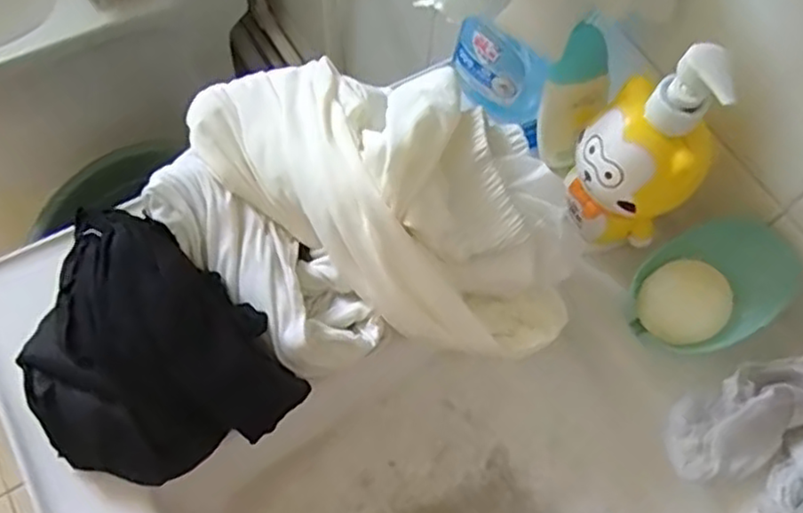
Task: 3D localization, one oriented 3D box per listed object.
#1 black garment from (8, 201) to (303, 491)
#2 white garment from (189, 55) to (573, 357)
[{"bbox_3d":[-0.162,0.063,0.425,0.164,0.062,0.132,42,70,14],"label":"black garment"},{"bbox_3d":[-0.004,-0.056,0.435,0.265,0.081,0.129,36,69,12],"label":"white garment"}]

